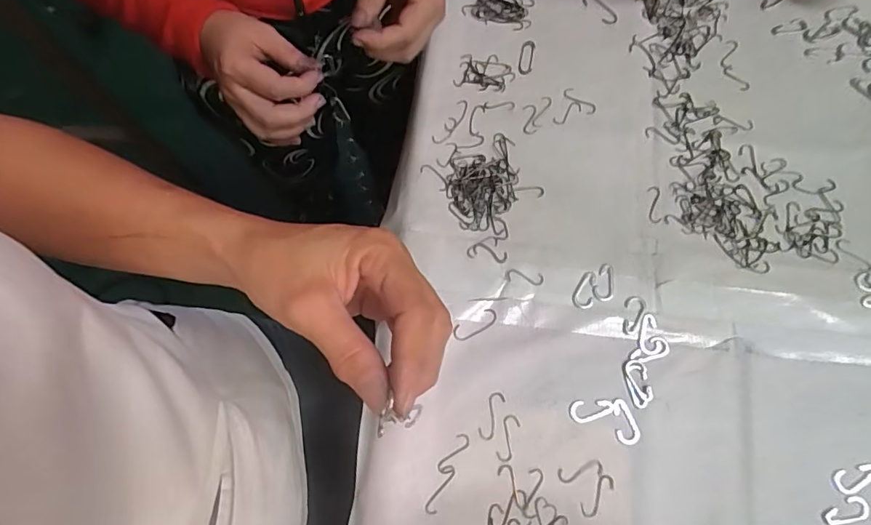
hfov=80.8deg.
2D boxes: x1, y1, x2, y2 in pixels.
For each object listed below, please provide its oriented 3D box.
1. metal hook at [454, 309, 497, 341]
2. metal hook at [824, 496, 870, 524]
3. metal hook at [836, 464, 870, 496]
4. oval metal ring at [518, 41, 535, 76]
[{"bbox_3d":[0.037,0.057,0.469,0.044,0.004,0.016,-29,73,-8],"label":"metal hook"},{"bbox_3d":[0.333,0.200,0.413,0.038,0.004,0.017,-8,71,-1],"label":"metal hook"},{"bbox_3d":[0.346,0.178,0.418,0.036,0.004,0.018,-14,72,-3],"label":"metal hook"},{"bbox_3d":[0.100,-0.225,0.559,0.015,0.004,0.042,9,72,5],"label":"oval metal ring"}]

